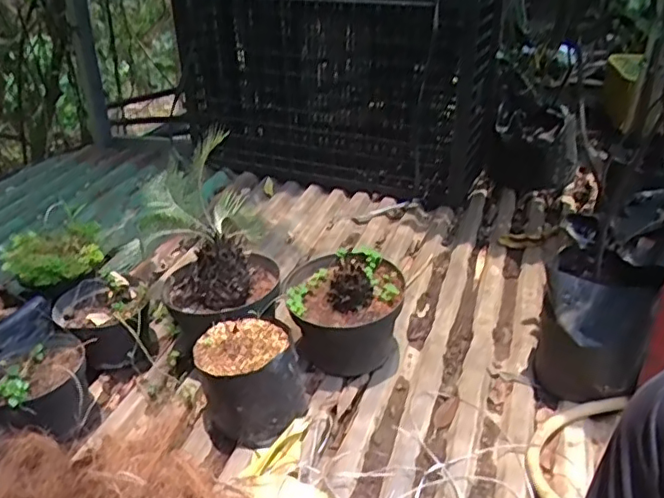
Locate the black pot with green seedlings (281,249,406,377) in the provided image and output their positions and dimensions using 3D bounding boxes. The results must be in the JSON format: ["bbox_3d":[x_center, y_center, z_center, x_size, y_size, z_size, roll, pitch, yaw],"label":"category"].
[{"bbox_3d":[0.023,0.117,1.093,0.207,0.205,0.186,0,31,1],"label":"black pot with green seedlings"}]

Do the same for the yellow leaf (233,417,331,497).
[{"bbox_3d":[-0.080,0.337,0.885,0.124,0.036,0.163,-10,32,-14],"label":"yellow leaf"}]

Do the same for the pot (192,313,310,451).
[{"bbox_3d":[-0.132,0.209,0.953,0.153,0.128,0.153,1,29,0],"label":"pot"}]

